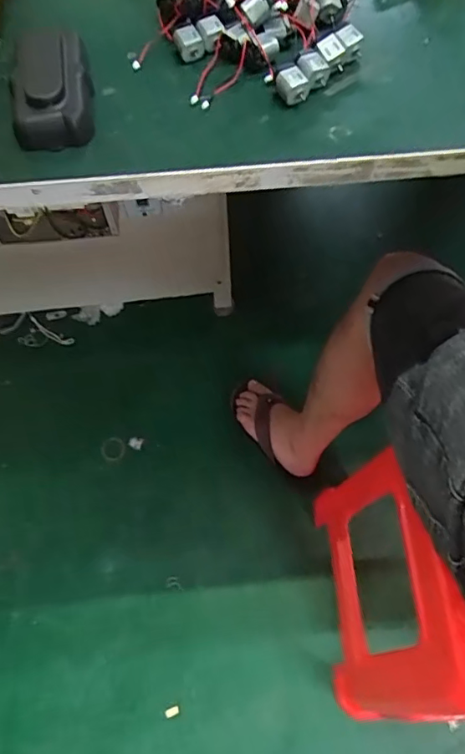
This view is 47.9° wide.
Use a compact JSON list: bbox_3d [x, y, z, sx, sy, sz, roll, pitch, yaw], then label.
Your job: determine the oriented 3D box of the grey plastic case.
[{"bbox_3d":[-0.124,-0.198,0.352,0.053,0.032,0.088,-13,65,-3],"label":"grey plastic case"}]

